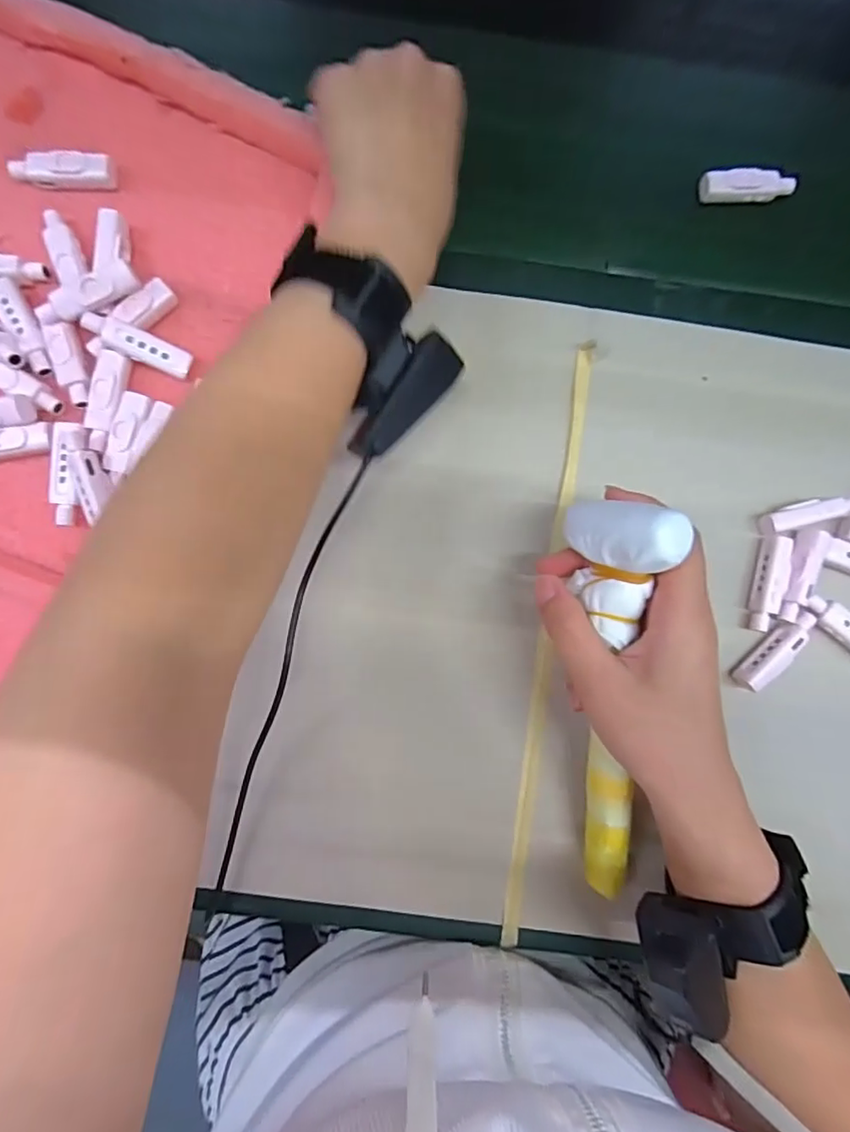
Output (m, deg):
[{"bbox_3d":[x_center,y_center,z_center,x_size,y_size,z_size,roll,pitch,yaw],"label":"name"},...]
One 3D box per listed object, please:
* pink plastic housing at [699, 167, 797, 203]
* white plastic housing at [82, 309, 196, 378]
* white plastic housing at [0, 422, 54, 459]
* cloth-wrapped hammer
[{"bbox_3d":[0.206,-0.242,0.352,0.058,0.012,0.016,-1,85,-2],"label":"pink plastic housing"},{"bbox_3d":[-0.158,-0.122,0.305,0.056,0.006,0.017,23,85,-17],"label":"white plastic housing"},{"bbox_3d":[-0.232,-0.068,0.310,0.056,0.017,0.017,-4,86,-2],"label":"white plastic housing"},{"bbox_3d":[0.095,0.075,0.281,0.035,0.048,0.211,-3,104,-2],"label":"cloth-wrapped hammer"}]

